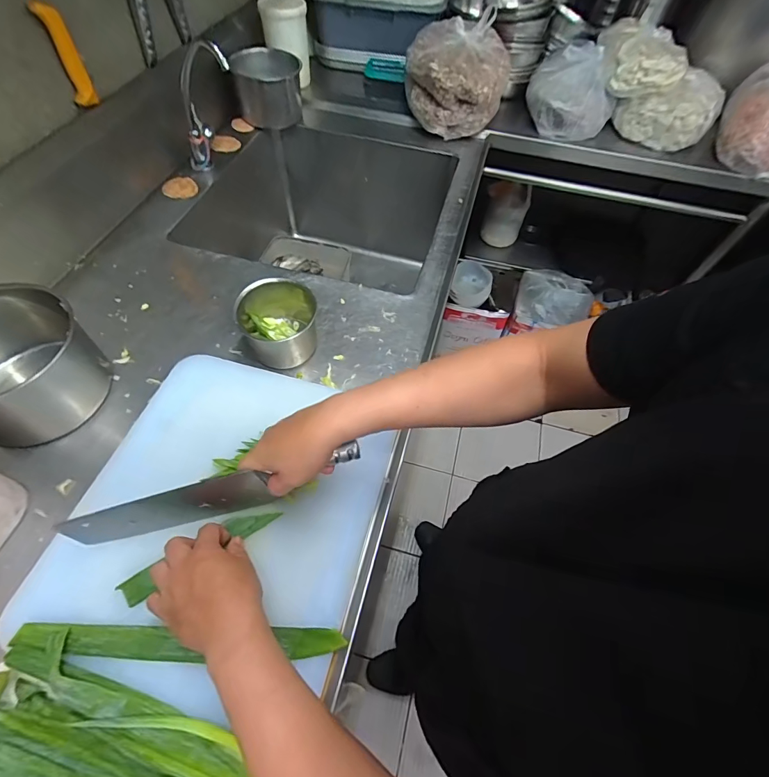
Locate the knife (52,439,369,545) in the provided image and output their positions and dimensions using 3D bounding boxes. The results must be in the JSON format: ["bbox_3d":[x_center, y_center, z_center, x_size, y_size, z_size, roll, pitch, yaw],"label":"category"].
[{"bbox_3d":[-0.182,0.119,0.451,0.317,0.080,0.024,-15,60,-4],"label":"knife"}]

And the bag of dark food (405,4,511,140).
[{"bbox_3d":[0.176,-0.768,0.963,0.238,0.175,0.233,14,58,5],"label":"bag of dark food"}]

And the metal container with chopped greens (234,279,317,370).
[{"bbox_3d":[-0.168,-0.107,0.623,0.111,0.096,0.118,2,58,-3],"label":"metal container with chopped greens"}]

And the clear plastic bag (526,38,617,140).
[{"bbox_3d":[0.469,-0.743,0.985,0.191,0.140,0.171,2,58,-2],"label":"clear plastic bag"}]

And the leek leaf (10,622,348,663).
[{"bbox_3d":[-0.208,0.260,0.405,0.328,0.009,0.031,2,58,-2],"label":"leek leaf"}]

